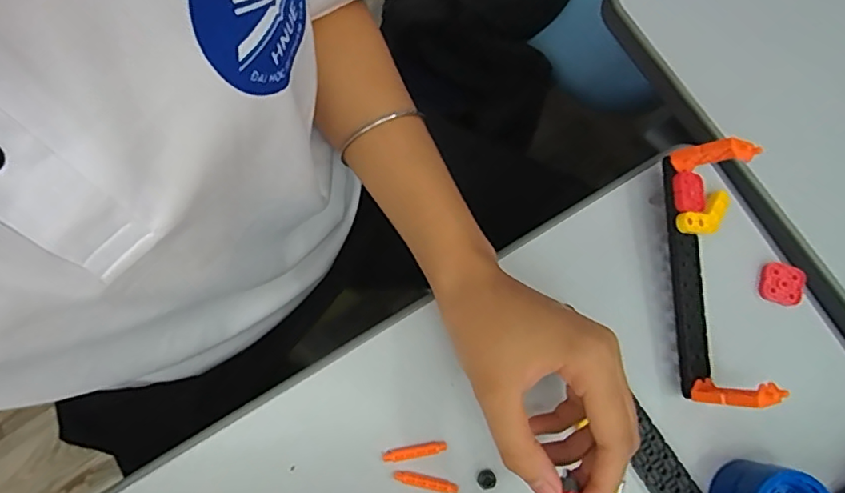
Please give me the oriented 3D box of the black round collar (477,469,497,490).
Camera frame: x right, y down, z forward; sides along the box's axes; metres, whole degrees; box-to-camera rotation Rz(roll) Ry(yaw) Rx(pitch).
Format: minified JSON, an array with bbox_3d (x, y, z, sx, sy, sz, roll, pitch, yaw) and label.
[{"bbox_3d":[0.038,0.137,0.317,0.011,0.004,0.011,1,78,-4],"label":"black round collar"}]

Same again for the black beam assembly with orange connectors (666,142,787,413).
[{"bbox_3d":[0.178,0.016,0.329,0.045,0.056,0.152,-1,85,-2],"label":"black beam assembly with orange connectors"}]

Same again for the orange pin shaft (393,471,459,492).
[{"bbox_3d":[0.002,0.136,0.313,0.037,0.004,0.007,15,78,-1],"label":"orange pin shaft"}]

